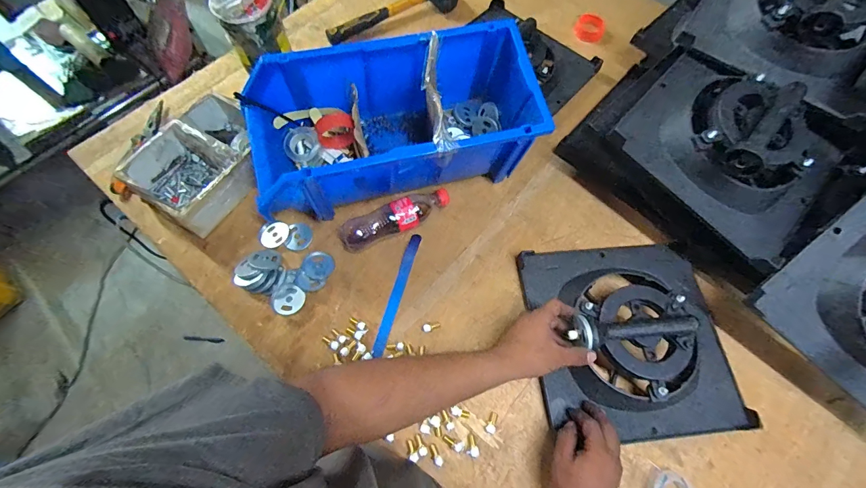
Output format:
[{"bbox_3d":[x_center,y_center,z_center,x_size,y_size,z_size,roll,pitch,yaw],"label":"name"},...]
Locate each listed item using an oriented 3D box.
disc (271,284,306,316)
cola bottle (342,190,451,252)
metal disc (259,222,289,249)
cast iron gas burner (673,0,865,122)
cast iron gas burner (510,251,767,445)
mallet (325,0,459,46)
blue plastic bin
[{"bbox_3d":[-0.228,0.088,0.590,0.046,0.005,0.048,3,71,-9],"label":"disc"},{"bbox_3d":[-0.063,-0.047,0.638,0.195,0.051,0.052,-24,71,-12],"label":"cola bottle"},{"bbox_3d":[-0.268,-0.018,0.631,0.046,0.010,0.042,-15,69,-9],"label":"metal disc"},{"bbox_3d":[0.579,-0.382,0.563,0.296,0.091,0.286,34,86,15],"label":"cast iron gas burner"},{"bbox_3d":[0.306,0.128,0.556,0.292,0.099,0.293,-5,68,-5],"label":"cast iron gas burner"},{"bbox_3d":[-0.089,-0.525,0.830,0.308,0.054,0.090,-30,72,-14],"label":"mallet"},{"bbox_3d":[-0.065,-0.183,0.616,0.435,0.191,0.197,-13,69,-9],"label":"blue plastic bin"}]

